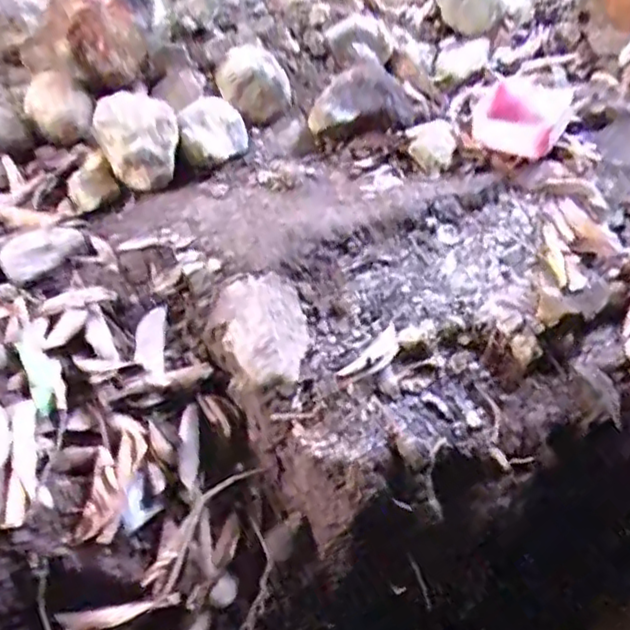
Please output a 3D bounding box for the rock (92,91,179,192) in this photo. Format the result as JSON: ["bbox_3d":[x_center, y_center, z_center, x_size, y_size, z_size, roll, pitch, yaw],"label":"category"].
[{"bbox_3d":[-0.236,-0.236,0.904,0.106,0.109,0.125,-14,36,-15],"label":"rock"}]

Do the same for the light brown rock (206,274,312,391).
[{"bbox_3d":[-0.058,0.019,0.746,0.105,0.044,0.135,-16,67,-25],"label":"light brown rock"}]

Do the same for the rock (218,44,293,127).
[{"bbox_3d":[-0.089,-0.332,0.982,0.105,0.088,0.109,-3,35,1],"label":"rock"}]

